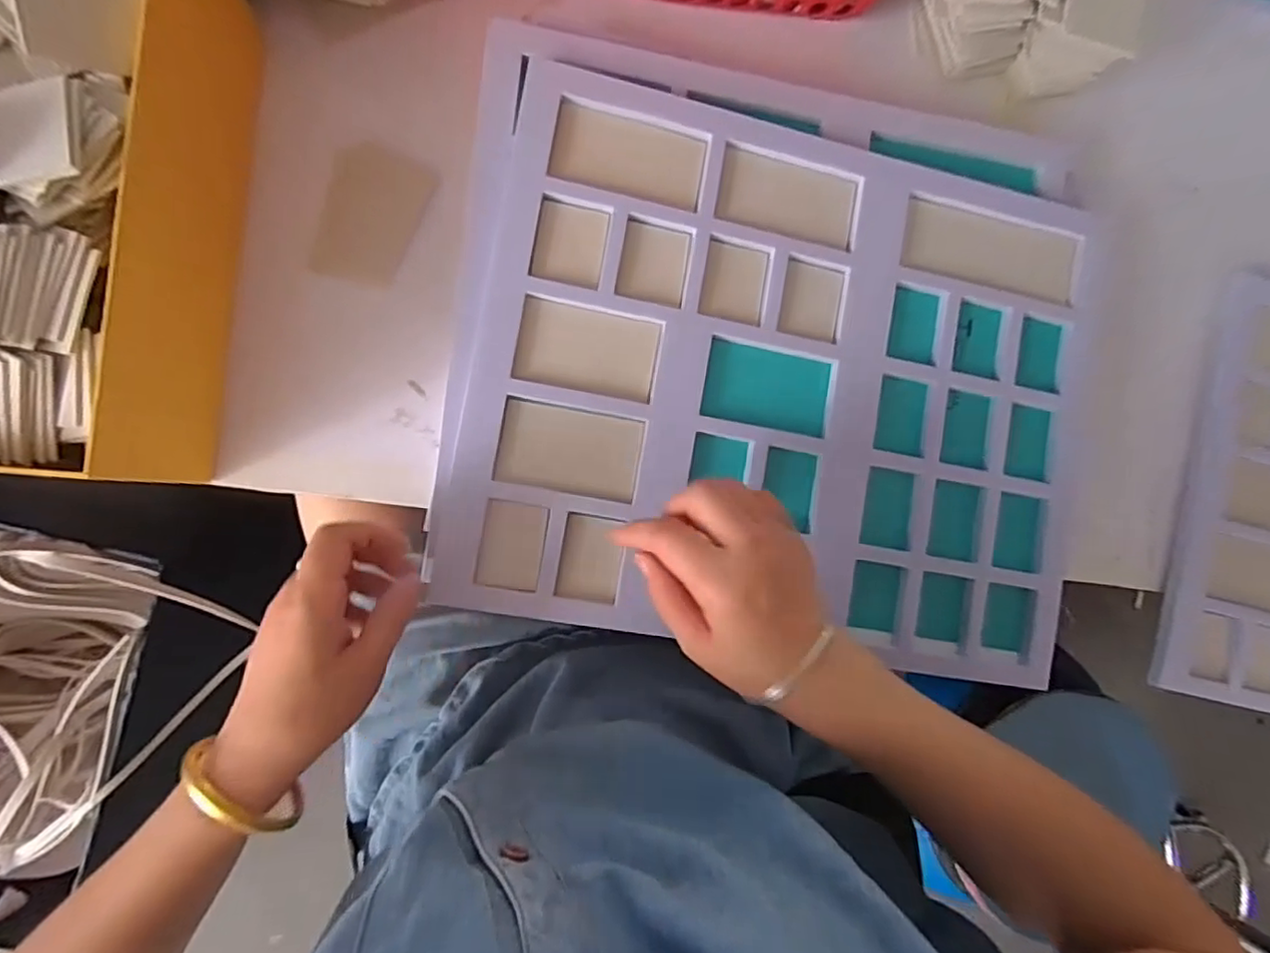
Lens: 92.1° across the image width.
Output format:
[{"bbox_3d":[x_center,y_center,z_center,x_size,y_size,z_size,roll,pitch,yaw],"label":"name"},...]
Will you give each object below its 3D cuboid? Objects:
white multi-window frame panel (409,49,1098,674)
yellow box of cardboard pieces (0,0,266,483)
[{"bbox_3d":[0.111,-0.062,0.414,0.420,0.018,0.350,10,88,-8],"label":"white multi-window frame panel"},{"bbox_3d":[-0.324,-0.159,0.335,0.163,0.122,0.314,8,88,-9],"label":"yellow box of cardboard pieces"}]

